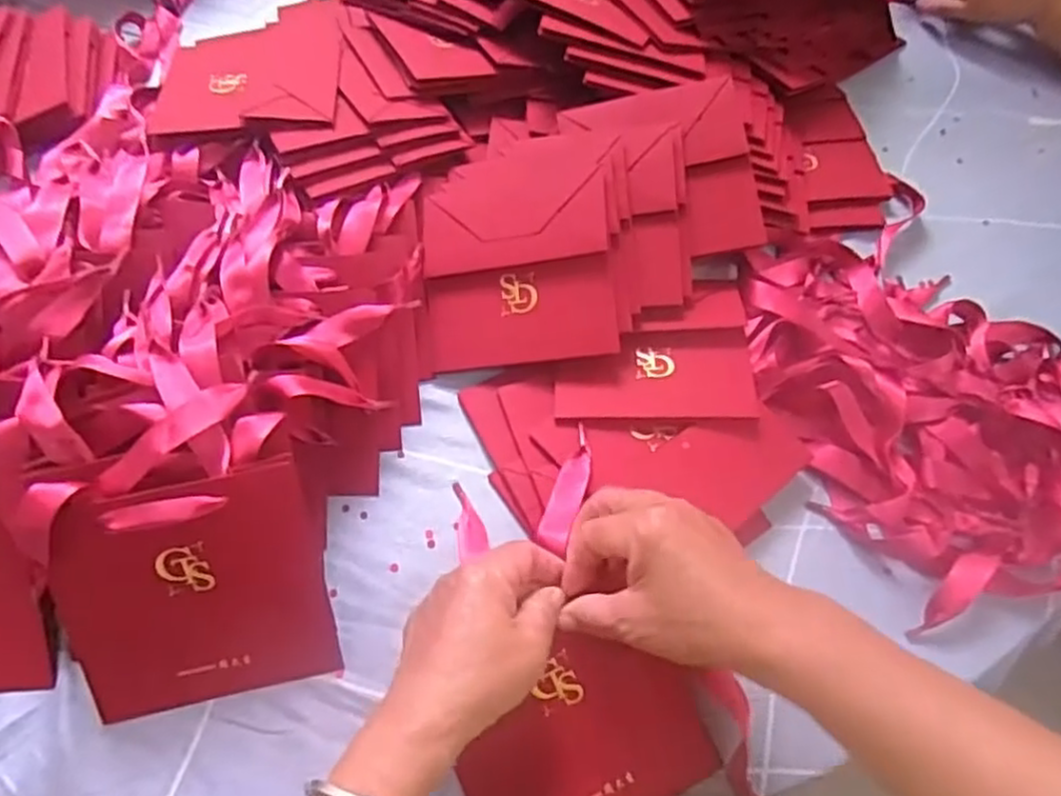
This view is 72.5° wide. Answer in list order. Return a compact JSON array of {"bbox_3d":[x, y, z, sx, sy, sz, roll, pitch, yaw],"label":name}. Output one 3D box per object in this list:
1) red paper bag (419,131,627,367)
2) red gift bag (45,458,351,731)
[{"bbox_3d":[-0.008,-0.117,0.541,0.137,0.032,0.186,-5,74,13],"label":"red paper bag"},{"bbox_3d":[-0.193,0.113,0.417,0.138,0.139,0.022,-9,20,-10],"label":"red gift bag"}]

